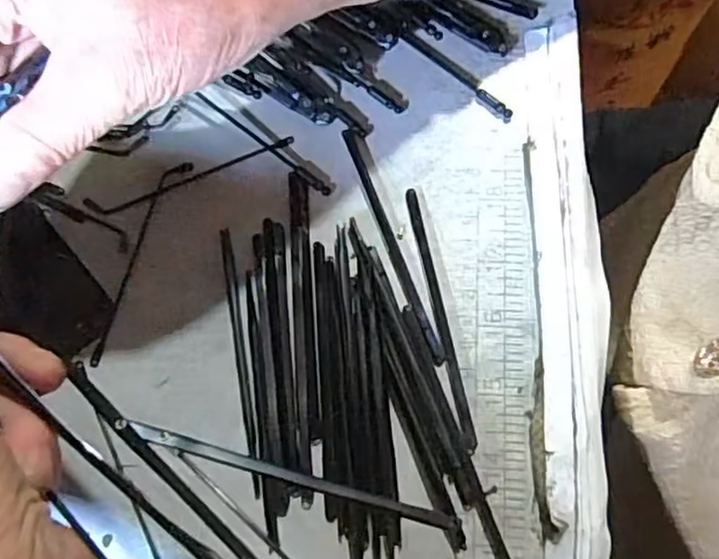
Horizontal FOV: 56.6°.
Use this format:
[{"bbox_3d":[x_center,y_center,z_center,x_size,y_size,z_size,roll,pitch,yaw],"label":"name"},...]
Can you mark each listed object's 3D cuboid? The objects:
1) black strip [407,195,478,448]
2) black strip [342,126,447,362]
[{"bbox_3d":[0.030,0.013,0.248,0.005,0.004,0.100,-12,73,0],"label":"black strip"},{"bbox_3d":[0.012,-0.014,0.259,0.007,0.005,0.099,-20,73,-3],"label":"black strip"}]

